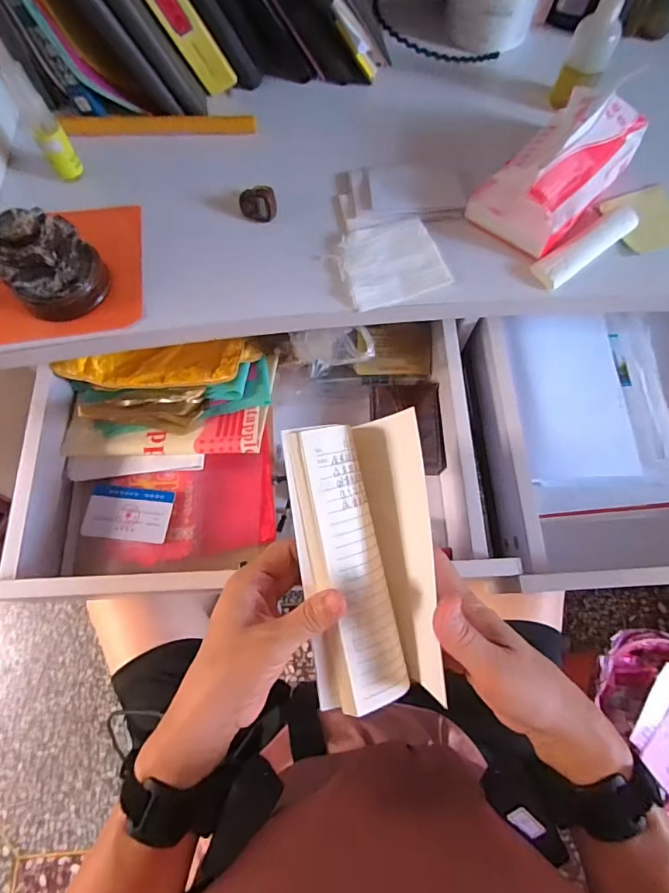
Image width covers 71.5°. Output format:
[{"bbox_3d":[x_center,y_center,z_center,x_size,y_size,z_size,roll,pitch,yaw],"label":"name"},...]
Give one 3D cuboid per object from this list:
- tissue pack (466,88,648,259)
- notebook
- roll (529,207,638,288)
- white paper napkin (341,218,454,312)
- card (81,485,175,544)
[{"bbox_3d":[0.220,-0.271,0.447,0.094,0.070,0.167,40,74,14],"label":"tissue pack"},{"bbox_3d":[0.023,0.083,0.338,0.091,0.057,0.198,-7,89,-3],"label":"notebook"},{"bbox_3d":[0.245,-0.195,0.451,0.124,0.020,0.029,-36,73,-13],"label":"roll"},{"bbox_3d":[0.054,-0.180,0.452,0.094,0.007,0.086,-18,70,-7],"label":"white paper napkin"},{"bbox_3d":[-0.210,0.068,0.475,0.084,0.006,0.054,6,68,0],"label":"card"}]

